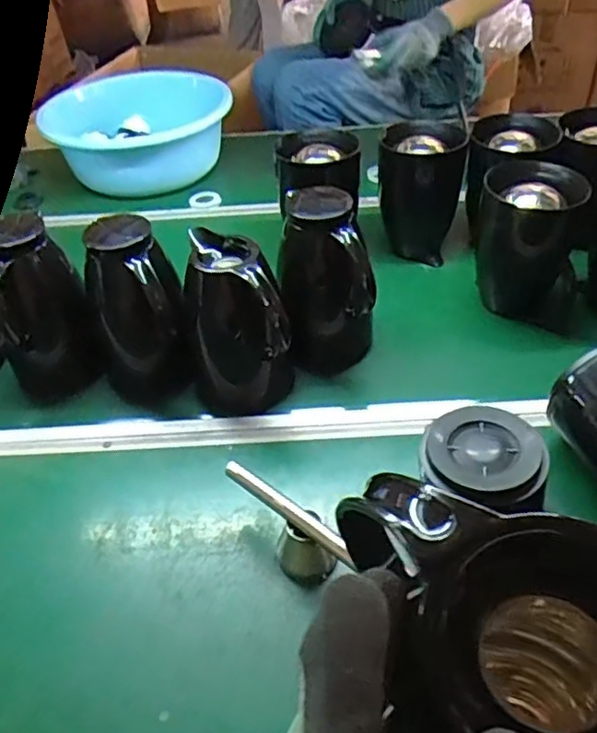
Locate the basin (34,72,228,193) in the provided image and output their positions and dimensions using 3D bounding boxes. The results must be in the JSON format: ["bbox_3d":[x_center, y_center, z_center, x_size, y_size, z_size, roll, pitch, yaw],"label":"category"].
[{"bbox_3d":[-0.313,-0.472,1.308,0.318,0.166,0.297,-2,44,2],"label":"basin"}]

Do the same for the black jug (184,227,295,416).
[{"bbox_3d":[-0.074,-0.047,0.778,0.122,0.193,0.126,-7,44,-2],"label":"black jug"}]

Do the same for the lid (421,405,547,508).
[{"bbox_3d":[0.184,0.087,0.638,0.116,0.019,0.110,14,47,19],"label":"lid"}]

